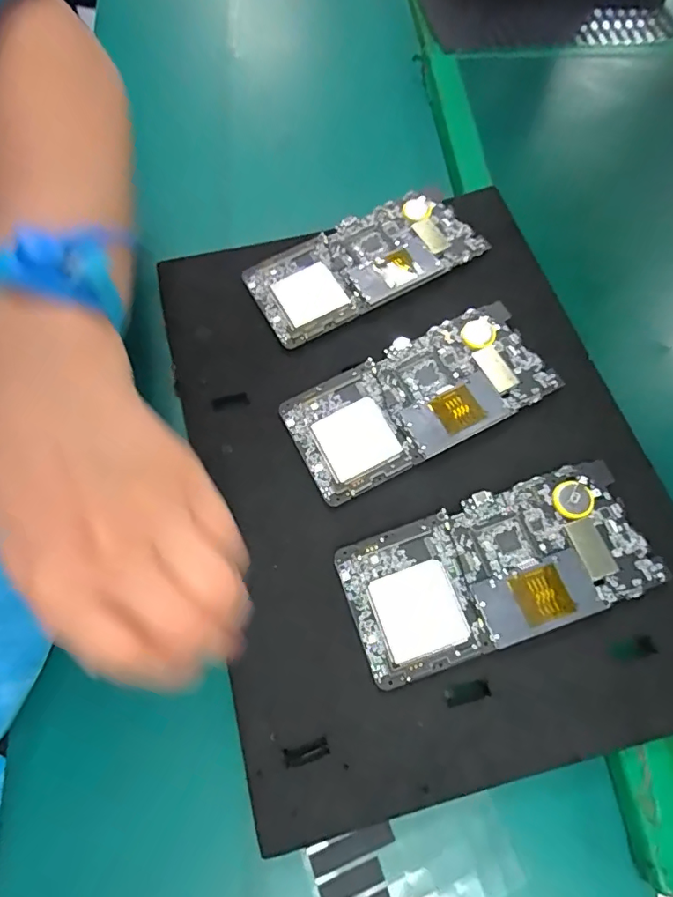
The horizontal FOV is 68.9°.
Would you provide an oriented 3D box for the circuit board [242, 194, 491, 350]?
[{"bbox_3d":[0.017,-0.126,0.330,0.151,0.010,0.069,-25,71,-13],"label":"circuit board"}]

